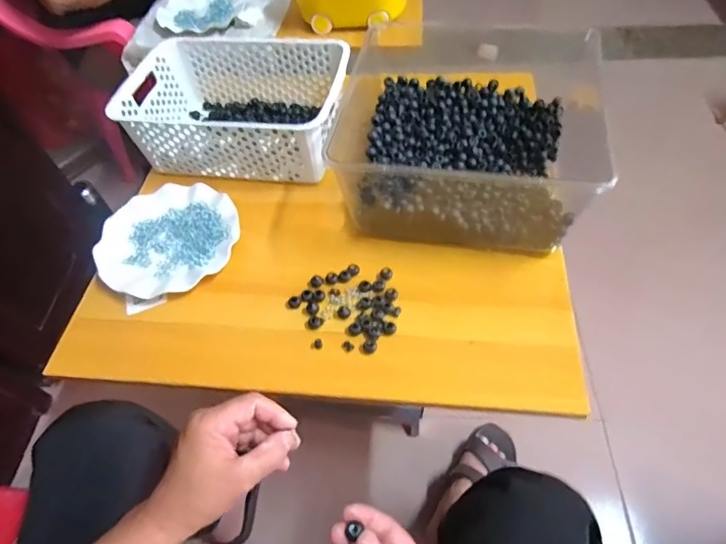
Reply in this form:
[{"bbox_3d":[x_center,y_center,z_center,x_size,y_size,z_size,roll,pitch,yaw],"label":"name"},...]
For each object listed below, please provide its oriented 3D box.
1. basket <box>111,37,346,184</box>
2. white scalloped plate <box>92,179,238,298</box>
[{"bbox_3d":[-0.180,-0.246,0.701,0.305,0.105,0.204,5,55,8],"label":"basket"},{"bbox_3d":[-0.259,-0.046,0.623,0.182,0.020,0.173,-2,54,3],"label":"white scalloped plate"}]

